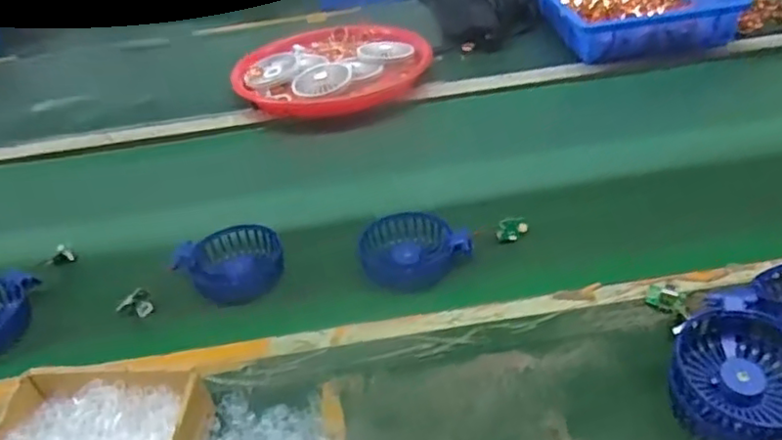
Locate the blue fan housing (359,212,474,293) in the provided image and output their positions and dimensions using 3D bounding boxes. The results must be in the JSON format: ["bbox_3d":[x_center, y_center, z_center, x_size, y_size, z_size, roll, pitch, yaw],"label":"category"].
[{"bbox_3d":[0.020,0.025,0.602,0.095,0.034,0.095,-4,37,3],"label":"blue fan housing"}]

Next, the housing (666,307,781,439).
[{"bbox_3d":[0.242,0.111,0.432,0.095,0.035,0.094,-38,65,-1],"label":"housing"}]

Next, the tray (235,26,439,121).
[{"bbox_3d":[-0.090,-0.224,0.925,0.278,0.037,0.238,-19,39,-16],"label":"tray"}]

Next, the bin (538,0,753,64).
[{"bbox_3d":[0.369,-0.359,1.018,0.261,0.069,0.353,-4,37,3],"label":"bin"}]

